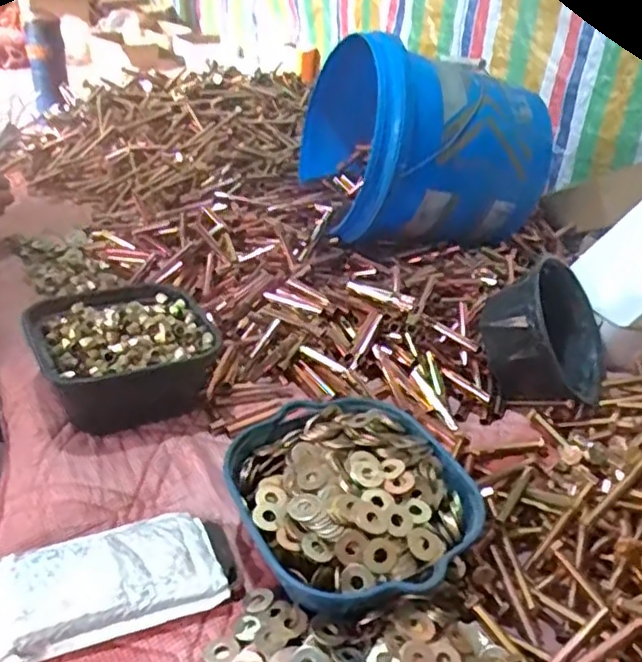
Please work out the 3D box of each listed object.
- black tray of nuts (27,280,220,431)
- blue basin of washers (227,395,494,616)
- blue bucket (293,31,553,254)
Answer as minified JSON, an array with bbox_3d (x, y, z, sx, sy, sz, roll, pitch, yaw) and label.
[{"bbox_3d":[-0.203,0.019,0.702,0.170,0.077,0.156,-11,37,-22],"label":"black tray of nuts"},{"bbox_3d":[0.028,0.134,0.552,0.184,0.064,0.196,3,34,-2],"label":"blue basin of washers"},{"bbox_3d":[0.145,-0.281,0.940,0.292,0.244,0.292,-6,36,-16],"label":"blue bucket"}]

